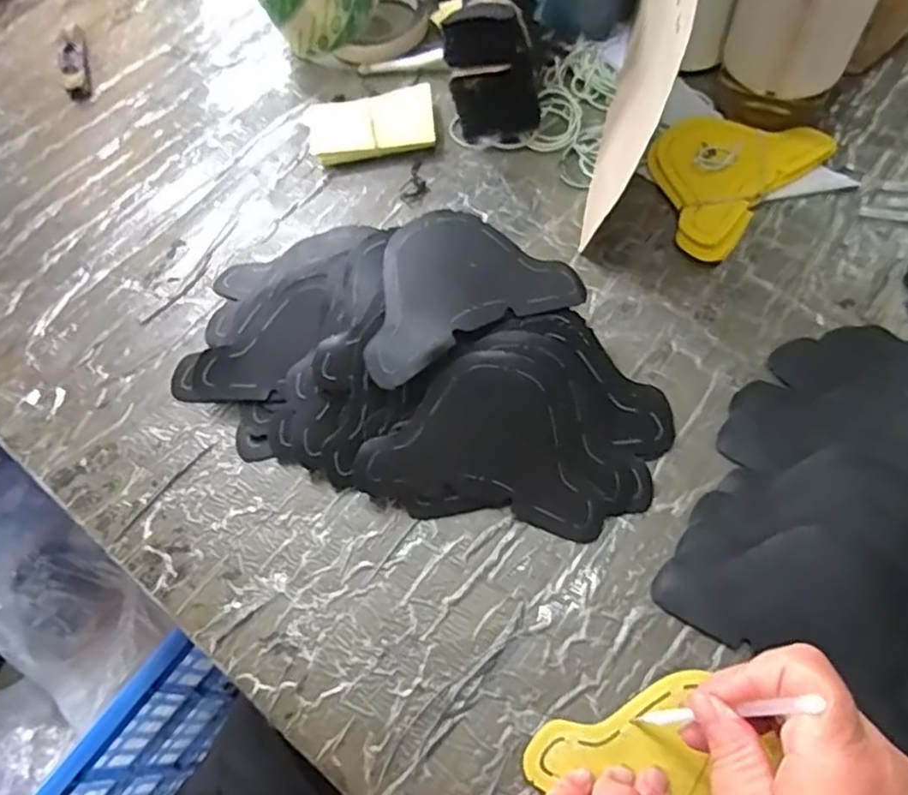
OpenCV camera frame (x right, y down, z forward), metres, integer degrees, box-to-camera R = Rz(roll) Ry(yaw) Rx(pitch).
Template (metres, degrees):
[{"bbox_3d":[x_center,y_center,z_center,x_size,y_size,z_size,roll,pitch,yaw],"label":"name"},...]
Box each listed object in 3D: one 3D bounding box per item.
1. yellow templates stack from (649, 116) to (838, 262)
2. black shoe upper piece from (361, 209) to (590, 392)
[{"bbox_3d":[0.185,-0.161,0.475,0.133,0.019,0.097,-41,66,-17],"label":"yellow templates stack"},{"bbox_3d":[0.000,-0.067,0.387,0.128,0.021,0.082,-26,62,-10],"label":"black shoe upper piece"}]

